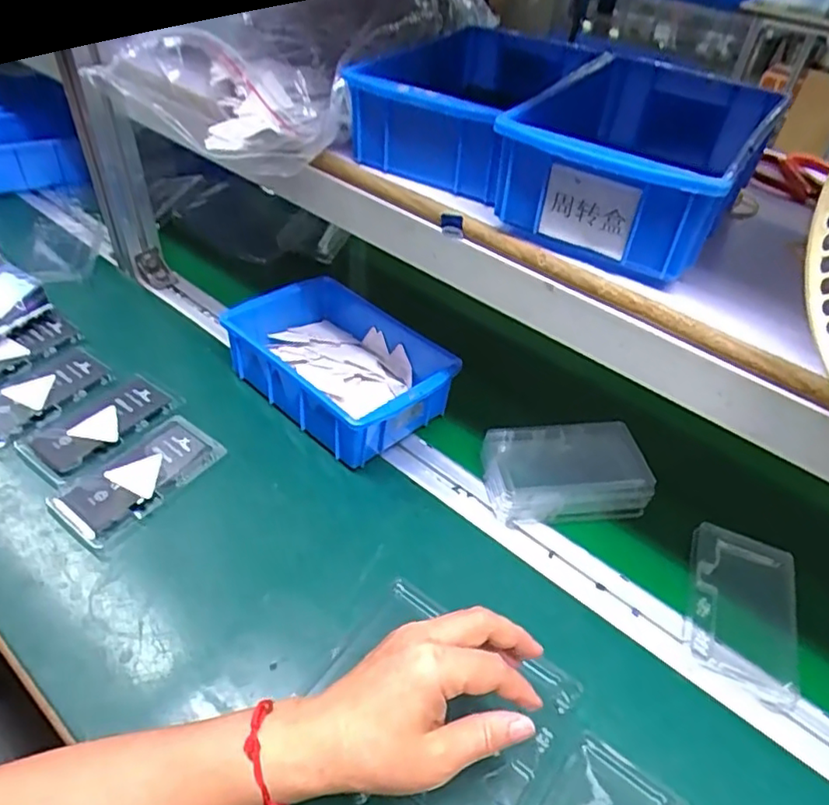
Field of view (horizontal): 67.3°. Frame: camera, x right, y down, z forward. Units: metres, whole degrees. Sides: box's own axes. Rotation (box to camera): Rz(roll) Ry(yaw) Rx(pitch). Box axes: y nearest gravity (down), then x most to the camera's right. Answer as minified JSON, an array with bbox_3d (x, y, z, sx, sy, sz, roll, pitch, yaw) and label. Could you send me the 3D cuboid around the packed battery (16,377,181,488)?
[{"bbox_3d":[-0.280,0.015,0.558,0.071,0.013,0.123,29,48,23],"label":"packed battery"}]

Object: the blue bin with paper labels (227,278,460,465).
[{"bbox_3d":[-0.069,-0.036,0.597,0.201,0.063,0.137,35,50,28],"label":"blue bin with paper labels"}]

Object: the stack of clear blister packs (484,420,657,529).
[{"bbox_3d":[0.129,0.058,0.535,0.128,0.039,0.079,-3,44,-10],"label":"stack of clear blister packs"}]

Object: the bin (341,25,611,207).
[{"bbox_3d":[0.053,-0.222,0.468,0.119,0.066,0.213,27,47,21],"label":"bin"}]

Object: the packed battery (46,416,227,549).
[{"bbox_3d":[-0.227,0.060,0.518,0.071,0.010,0.125,28,47,22],"label":"packed battery"}]

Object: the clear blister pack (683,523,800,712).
[{"bbox_3d":[0.248,0.155,0.465,0.080,0.016,0.126,19,44,14],"label":"clear blister pack"}]

